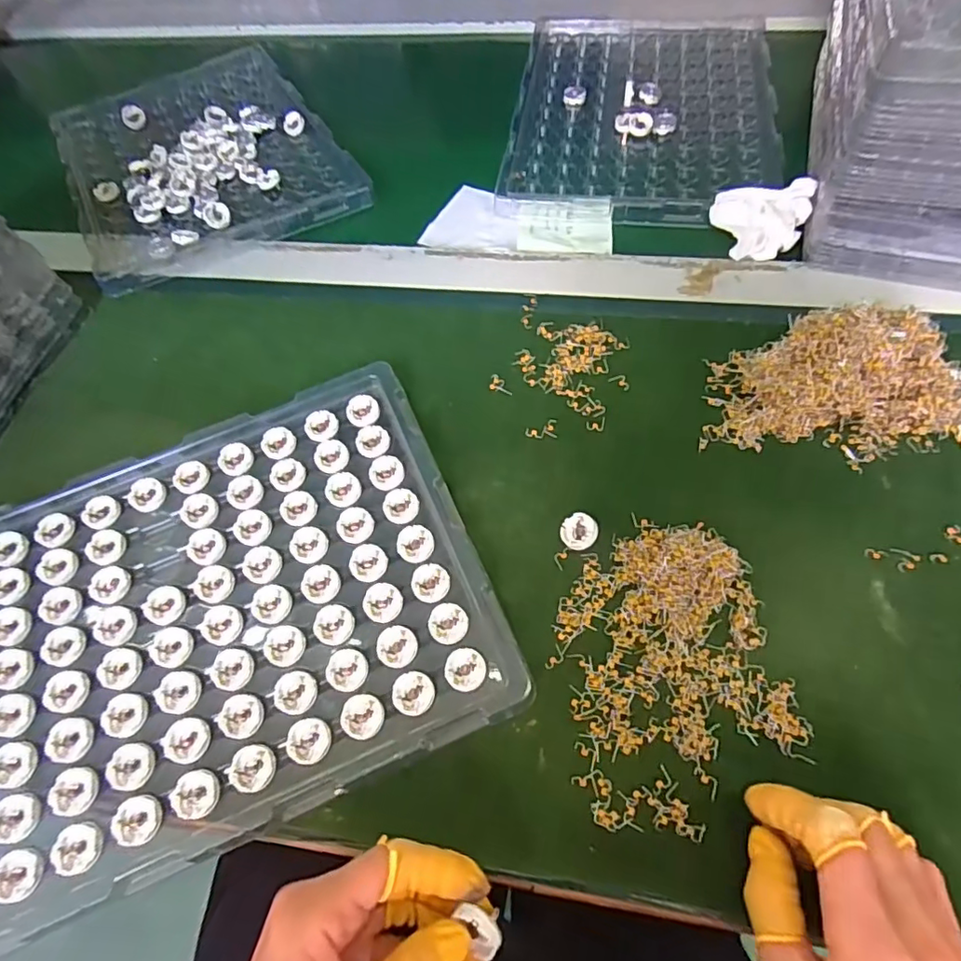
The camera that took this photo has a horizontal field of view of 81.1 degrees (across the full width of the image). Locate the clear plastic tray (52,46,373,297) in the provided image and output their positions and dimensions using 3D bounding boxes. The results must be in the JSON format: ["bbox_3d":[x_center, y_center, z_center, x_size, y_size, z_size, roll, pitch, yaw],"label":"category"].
[{"bbox_3d":[-0.298,-0.353,0.587,0.250,0.017,0.360,-27,63,-11],"label":"clear plastic tray"}]

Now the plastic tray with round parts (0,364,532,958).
[{"bbox_3d":[-0.175,0.083,0.344,0.348,0.015,0.252,-21,62,-8],"label":"plastic tray with round parts"}]

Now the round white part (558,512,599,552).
[{"bbox_3d":[0.062,0.032,0.356,0.023,0.006,0.024,38,91,29],"label":"round white part"}]

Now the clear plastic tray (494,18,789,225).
[{"bbox_3d":[0.170,-0.395,0.586,0.260,0.014,0.359,7,62,8],"label":"clear plastic tray"}]

